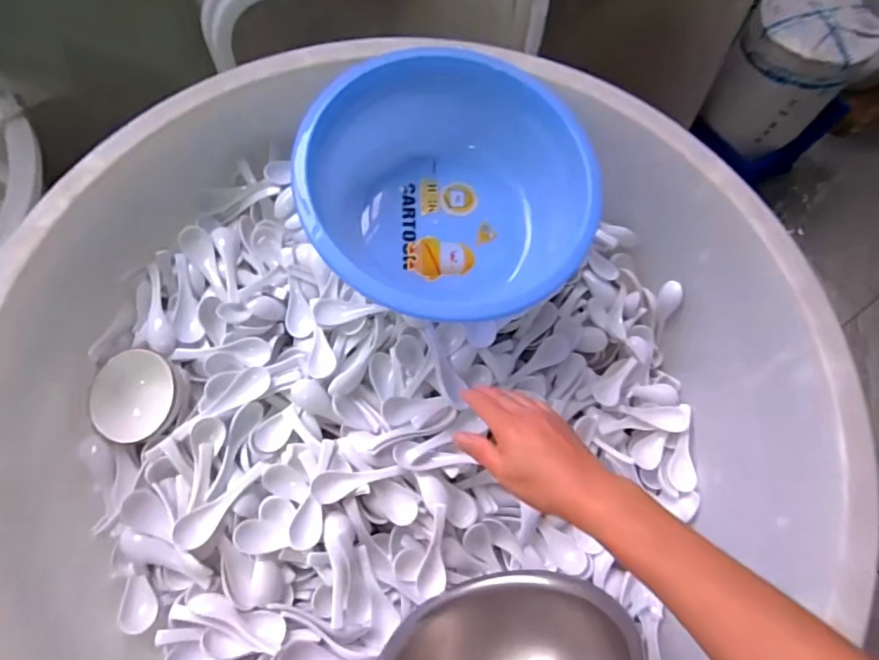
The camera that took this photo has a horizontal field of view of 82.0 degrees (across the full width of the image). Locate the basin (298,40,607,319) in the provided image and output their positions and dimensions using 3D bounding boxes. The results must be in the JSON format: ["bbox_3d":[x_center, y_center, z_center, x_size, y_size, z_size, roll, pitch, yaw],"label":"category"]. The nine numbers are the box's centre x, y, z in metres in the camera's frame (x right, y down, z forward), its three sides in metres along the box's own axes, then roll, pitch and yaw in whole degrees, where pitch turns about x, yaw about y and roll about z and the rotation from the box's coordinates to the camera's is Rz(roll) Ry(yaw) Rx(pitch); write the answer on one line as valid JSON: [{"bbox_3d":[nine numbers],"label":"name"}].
[{"bbox_3d":[0.015,-0.141,0.587,0.309,0.138,0.294,1,70,-2],"label":"basin"}]

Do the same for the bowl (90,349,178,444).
[{"bbox_3d":[-0.355,0.078,0.592,0.092,0.041,0.100,1,70,-2],"label":"bowl"}]

